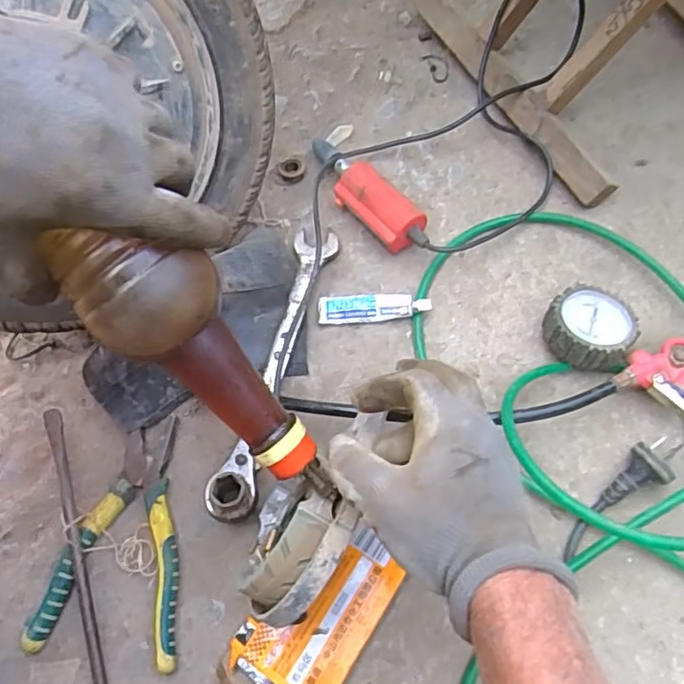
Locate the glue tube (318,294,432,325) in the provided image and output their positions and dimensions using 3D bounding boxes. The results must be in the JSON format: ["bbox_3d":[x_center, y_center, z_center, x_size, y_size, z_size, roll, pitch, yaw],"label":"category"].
[{"bbox_3d":[0.029,-0.031,0.531,0.099,0.007,0.026,-2,78,9],"label":"glue tube"}]

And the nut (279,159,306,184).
[{"bbox_3d":[-0.050,-0.171,0.589,0.027,0.013,0.021,-7,68,-1],"label":"nut"}]

